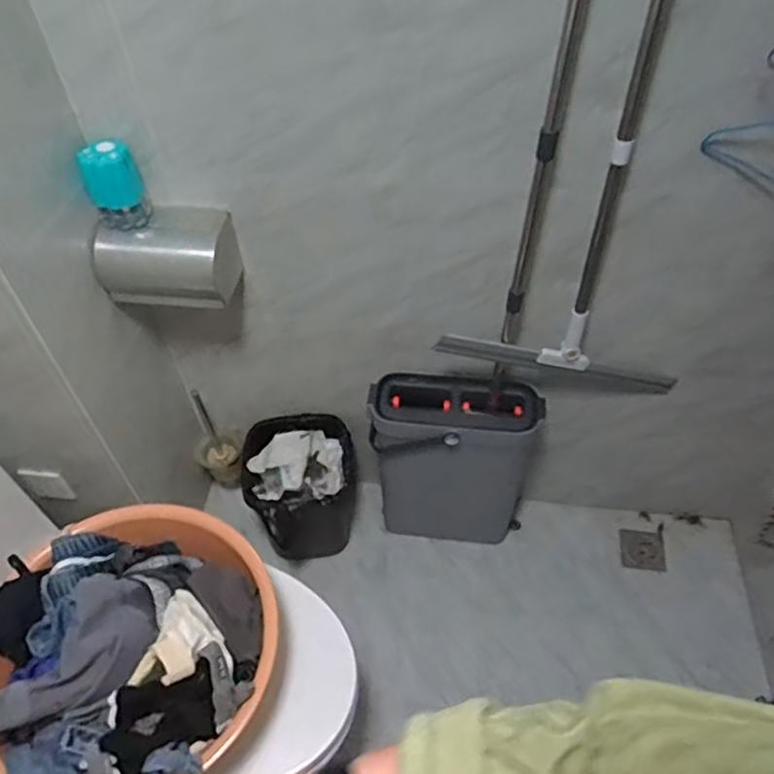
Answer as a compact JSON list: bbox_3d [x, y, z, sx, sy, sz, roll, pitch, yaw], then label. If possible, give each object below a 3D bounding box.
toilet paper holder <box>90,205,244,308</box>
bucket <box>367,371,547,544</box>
[{"bbox_3d":[-0.378,-0.217,1.114,0.224,0.144,0.113,5,52,8],"label":"toilet paper holder"},{"bbox_3d":[0.147,0.171,1.437,0.332,0.477,0.149,7,52,10],"label":"bucket"}]

